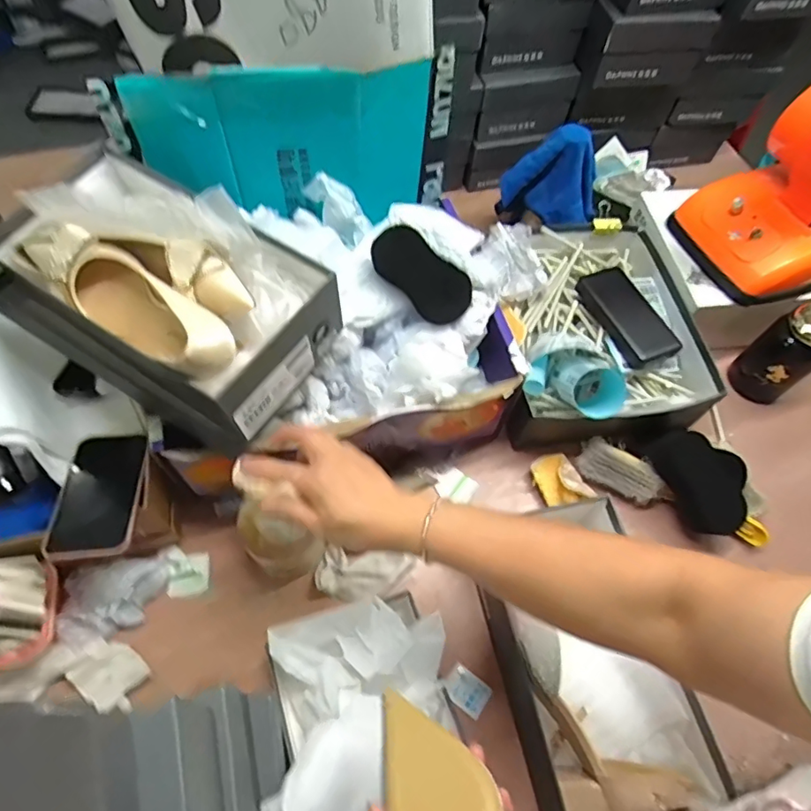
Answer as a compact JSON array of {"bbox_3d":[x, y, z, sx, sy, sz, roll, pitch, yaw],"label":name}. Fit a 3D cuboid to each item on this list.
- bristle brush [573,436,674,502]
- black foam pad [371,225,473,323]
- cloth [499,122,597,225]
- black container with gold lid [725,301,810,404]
[{"bbox_3d":[0.278,0.085,0.689,0.112,0.028,0.051,30,107,13],"label":"bristle brush"},{"bbox_3d":[0.018,-0.148,0.613,0.122,0.013,0.063,43,106,-2],"label":"black foam pad"},{"bbox_3d":[0.212,-0.334,0.808,0.138,0.134,0.060,-6,37,18],"label":"cloth"},{"bbox_3d":[0.520,-0.073,0.738,0.086,0.169,0.079,-38,70,-21],"label":"black container with gold lid"}]

